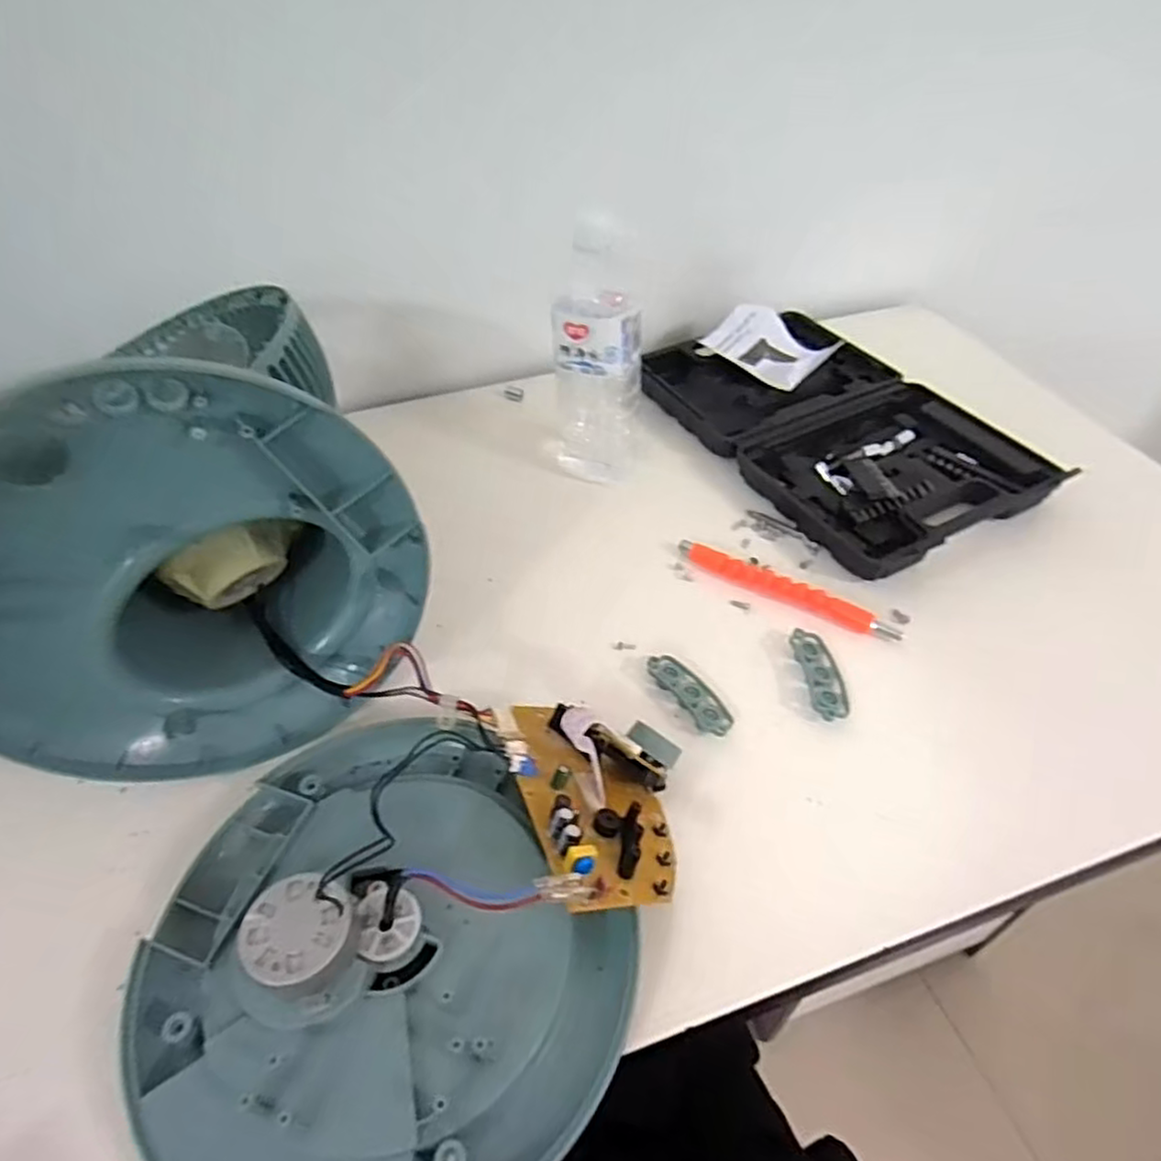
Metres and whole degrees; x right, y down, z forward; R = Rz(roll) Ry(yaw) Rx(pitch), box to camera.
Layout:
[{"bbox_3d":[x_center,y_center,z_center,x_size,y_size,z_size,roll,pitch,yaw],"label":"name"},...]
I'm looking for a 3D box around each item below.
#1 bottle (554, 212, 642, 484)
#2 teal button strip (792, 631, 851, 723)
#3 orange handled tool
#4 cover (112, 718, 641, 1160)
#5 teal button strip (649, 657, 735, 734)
[{"bbox_3d":[0.014,-0.181,0.581,0.066,0.208,0.062,1,46,2],"label":"bottle"},{"bbox_3d":[0.162,0.062,0.484,0.027,0.008,0.068,-6,46,-5],"label":"teal button strip"},{"bbox_3d":[0.150,0.006,0.535,0.168,0.010,0.019,25,51,23],"label":"orange handled tool"},{"bbox_3d":[-0.100,0.170,0.350,0.234,0.053,0.244,-31,53,-26],"label":"cover"},{"bbox_3d":[0.074,0.073,0.477,0.028,0.009,0.068,-28,52,-24],"label":"teal button strip"}]

